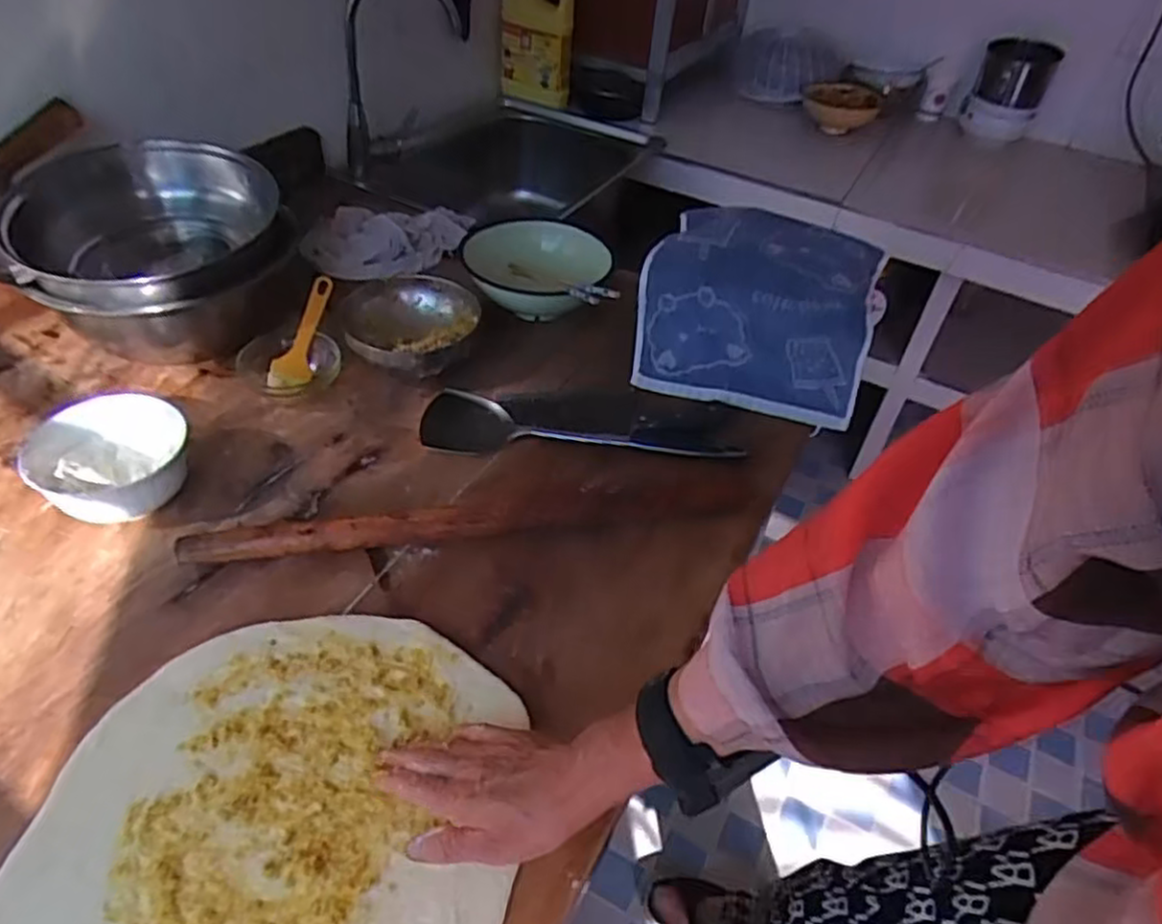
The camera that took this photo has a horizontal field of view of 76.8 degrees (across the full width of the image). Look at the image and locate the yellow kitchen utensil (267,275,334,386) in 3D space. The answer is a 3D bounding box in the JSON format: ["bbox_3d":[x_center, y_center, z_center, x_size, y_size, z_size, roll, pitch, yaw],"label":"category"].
[{"bbox_3d":[-0.298,-0.140,0.794,0.034,0.021,0.132,15,77,9],"label":"yellow kitchen utensil"}]

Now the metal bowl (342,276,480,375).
[{"bbox_3d":[-0.185,-0.143,0.816,0.141,0.066,0.144,2,45,-3],"label":"metal bowl"}]

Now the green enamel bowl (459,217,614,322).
[{"bbox_3d":[-0.062,-0.225,0.897,0.184,0.078,0.157,11,46,6],"label":"green enamel bowl"}]

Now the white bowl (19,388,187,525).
[{"bbox_3d":[-0.414,0.003,0.655,0.122,0.073,0.121,2,45,-3],"label":"white bowl"}]

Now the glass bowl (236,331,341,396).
[{"bbox_3d":[-0.305,-0.102,0.783,0.079,0.045,0.092,33,52,25],"label":"glass bowl"}]

